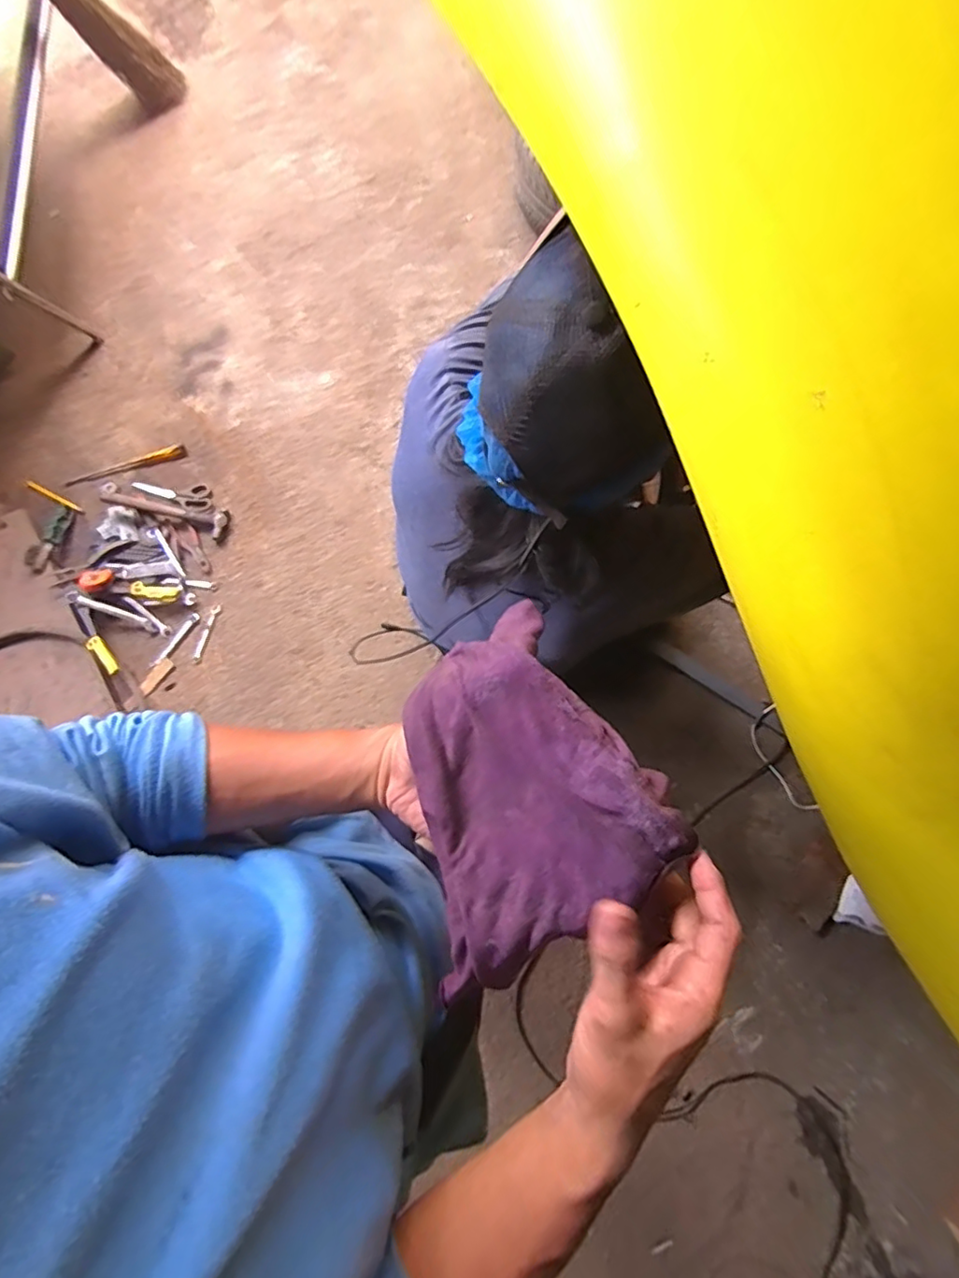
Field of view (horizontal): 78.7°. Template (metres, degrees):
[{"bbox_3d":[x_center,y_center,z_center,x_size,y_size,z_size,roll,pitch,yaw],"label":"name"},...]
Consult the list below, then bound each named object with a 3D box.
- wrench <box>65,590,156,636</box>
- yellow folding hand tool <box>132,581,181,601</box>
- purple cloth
[{"bbox_3d":[-0.863,-0.062,1.382,0.209,0.013,0.029,24,75,-13],"label":"wrench"},{"bbox_3d":[-0.768,-0.113,1.391,0.101,0.016,0.037,4,74,-14],"label":"yellow folding hand tool"},{"bbox_3d":[0.012,0.082,0.330,0.138,0.047,0.168,-31,78,-9],"label":"purple cloth"}]

